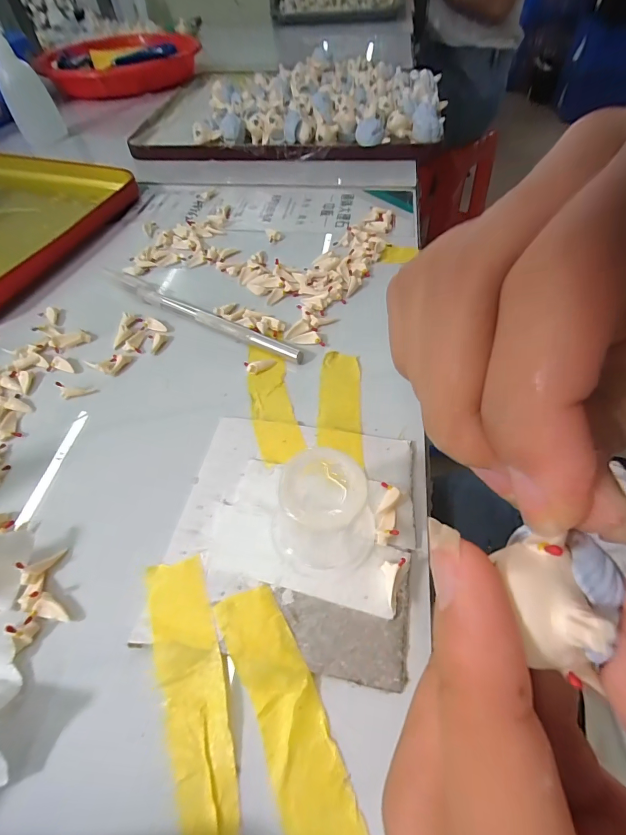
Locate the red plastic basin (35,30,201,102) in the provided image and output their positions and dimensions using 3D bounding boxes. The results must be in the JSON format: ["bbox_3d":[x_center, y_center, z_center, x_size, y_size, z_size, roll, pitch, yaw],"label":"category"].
[{"bbox_3d":[-0.266,-0.506,0.529,0.195,0.031,0.181,-9,54,-5],"label":"red plastic basin"}]

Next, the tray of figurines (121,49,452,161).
[{"bbox_3d":[-0.021,-0.334,0.401,0.311,0.039,0.228,9,55,10],"label":"tray of figurines"}]

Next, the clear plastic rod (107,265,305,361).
[{"bbox_3d":[-0.068,-0.061,0.220,0.143,0.008,0.010,24,59,19],"label":"clear plastic rod"}]

